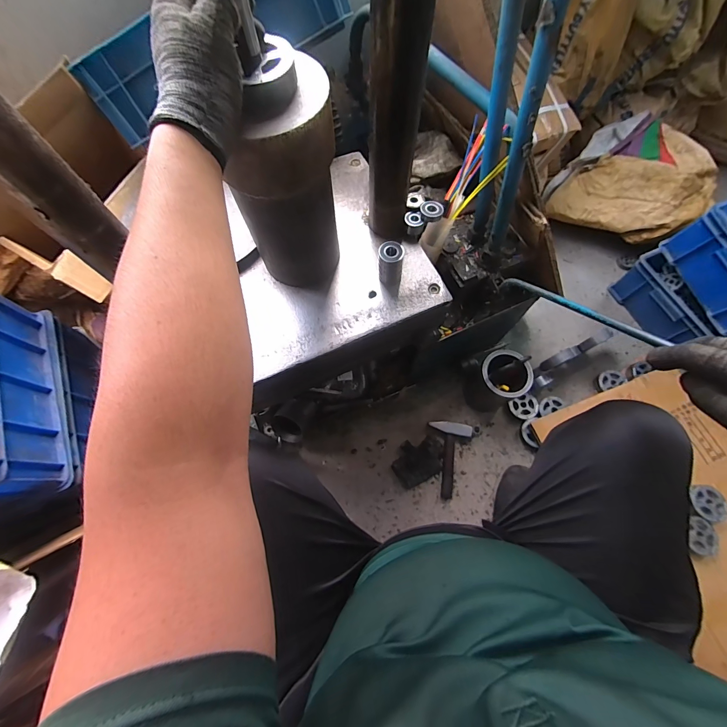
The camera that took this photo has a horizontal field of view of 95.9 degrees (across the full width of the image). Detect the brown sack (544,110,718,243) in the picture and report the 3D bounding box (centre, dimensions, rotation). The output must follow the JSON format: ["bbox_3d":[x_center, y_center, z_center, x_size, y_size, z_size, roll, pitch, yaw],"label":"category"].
[{"bbox_3d":[0.845,-0.572,1.025,0.431,0.143,0.326,28,72,11],"label":"brown sack"}]

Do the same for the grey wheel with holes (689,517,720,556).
[{"bbox_3d":[0.759,0.387,0.730,0.067,0.017,0.073,0,70,1],"label":"grey wheel with holes"}]

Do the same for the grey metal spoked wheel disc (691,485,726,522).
[{"bbox_3d":[0.800,0.322,0.754,0.084,0.017,0.075,2,70,2],"label":"grey metal spoked wheel disc"}]

